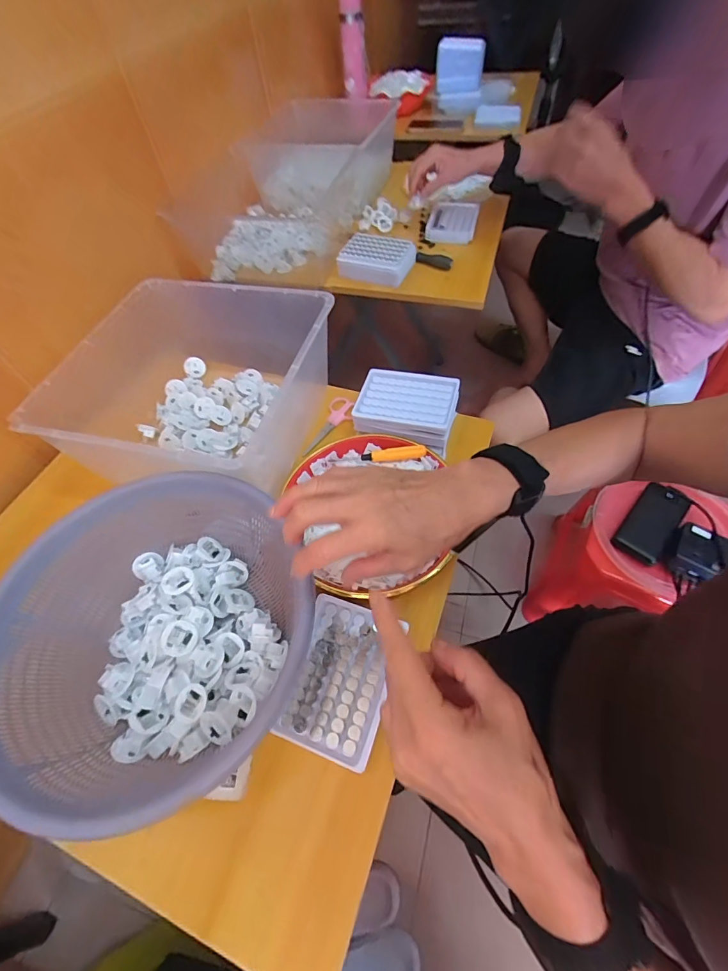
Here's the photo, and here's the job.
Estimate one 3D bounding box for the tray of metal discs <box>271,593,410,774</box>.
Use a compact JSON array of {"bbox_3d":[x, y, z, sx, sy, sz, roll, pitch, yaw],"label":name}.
[{"bbox_3d":[-0.021,0.175,0.386,0.085,0.010,0.131,11,59,11],"label":"tray of metal discs"}]

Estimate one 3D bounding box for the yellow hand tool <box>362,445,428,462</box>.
[{"bbox_3d":[0.038,-0.042,0.533,0.081,0.016,0.015,-1,57,4],"label":"yellow hand tool"}]

